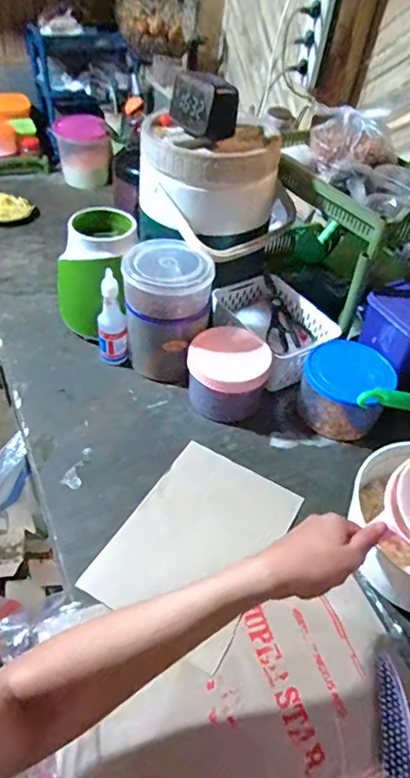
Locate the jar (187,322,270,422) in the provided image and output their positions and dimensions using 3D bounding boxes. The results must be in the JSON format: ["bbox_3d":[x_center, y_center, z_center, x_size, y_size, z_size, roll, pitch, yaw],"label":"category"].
[{"bbox_3d":[0.039,-0.024,0.795,0.125,0.096,0.118,3,46,-3],"label":"jar"}]

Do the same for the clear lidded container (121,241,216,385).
[{"bbox_3d":[-0.060,-0.115,0.810,0.136,0.197,0.137,2,46,-4],"label":"clear lidded container"}]

